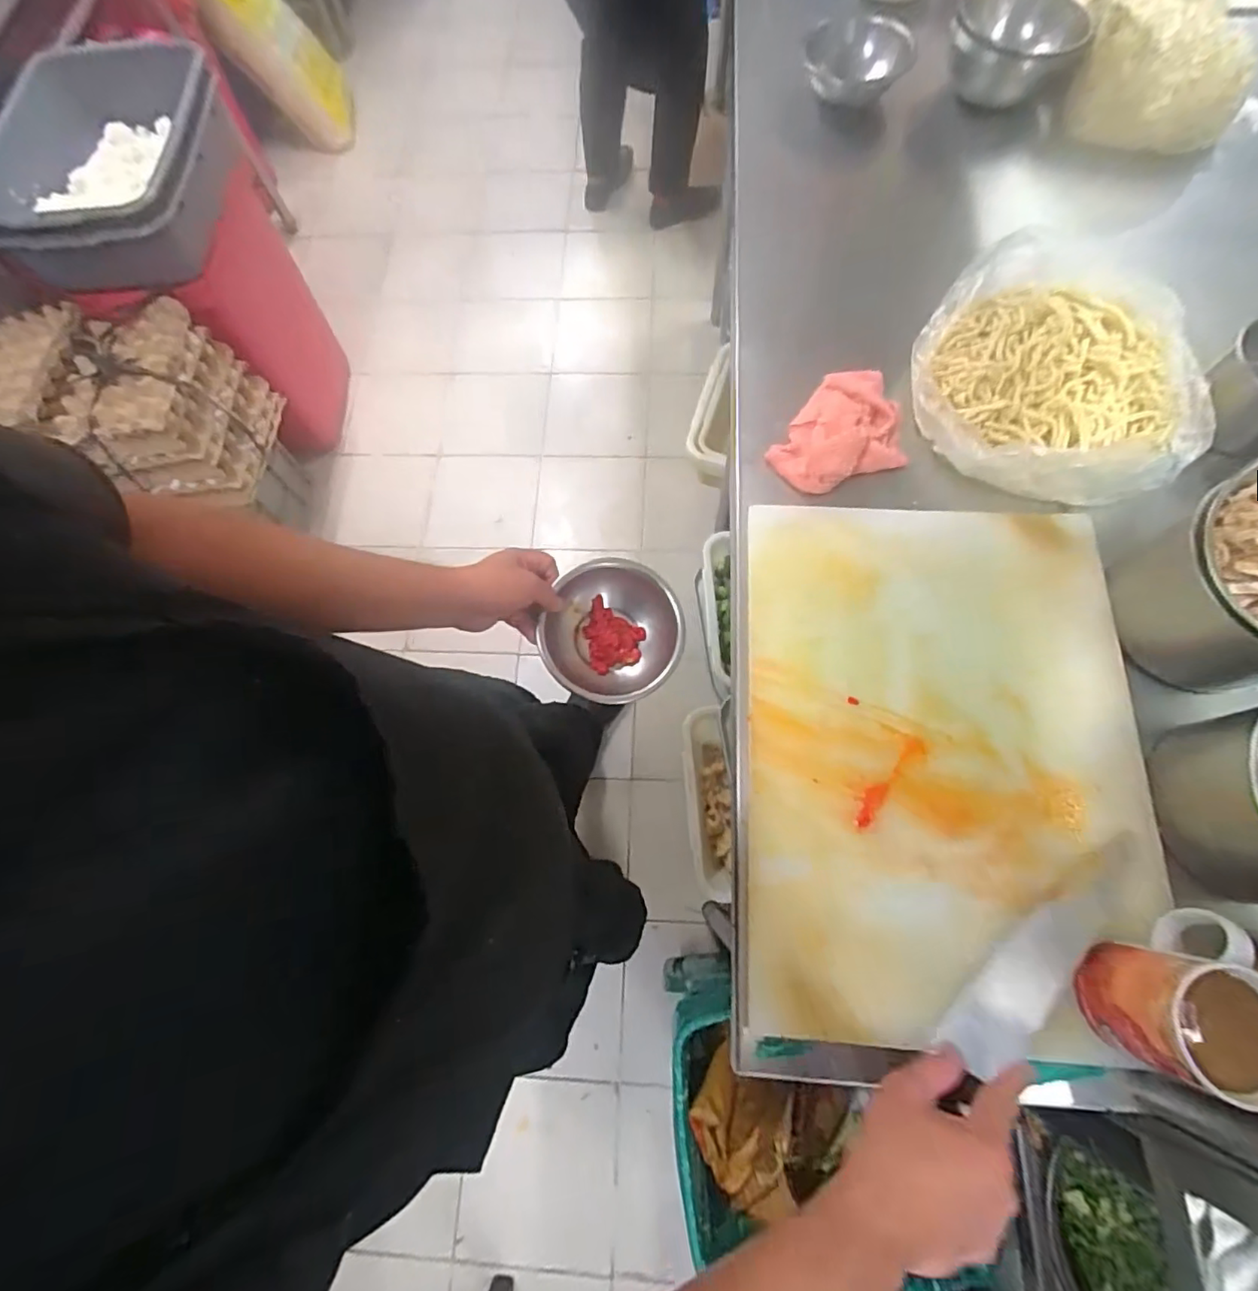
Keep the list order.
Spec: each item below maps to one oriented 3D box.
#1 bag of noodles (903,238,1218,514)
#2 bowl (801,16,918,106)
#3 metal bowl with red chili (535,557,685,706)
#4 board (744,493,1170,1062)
[{"bbox_3d":[0.448,-0.290,0.616,0.273,0.074,0.271,25,74,11],"label":"bag of noodles"},{"bbox_3d":[0.337,-0.874,0.859,0.149,0.054,0.154,3,71,4],"label":"bowl"},{"bbox_3d":[-0.016,-0.010,0.639,0.144,0.058,0.157,0,71,1],"label":"metal bowl with red chili"},{"bbox_3d":[0.283,0.087,0.528,0.331,0.035,0.478,3,71,2],"label":"board"}]

